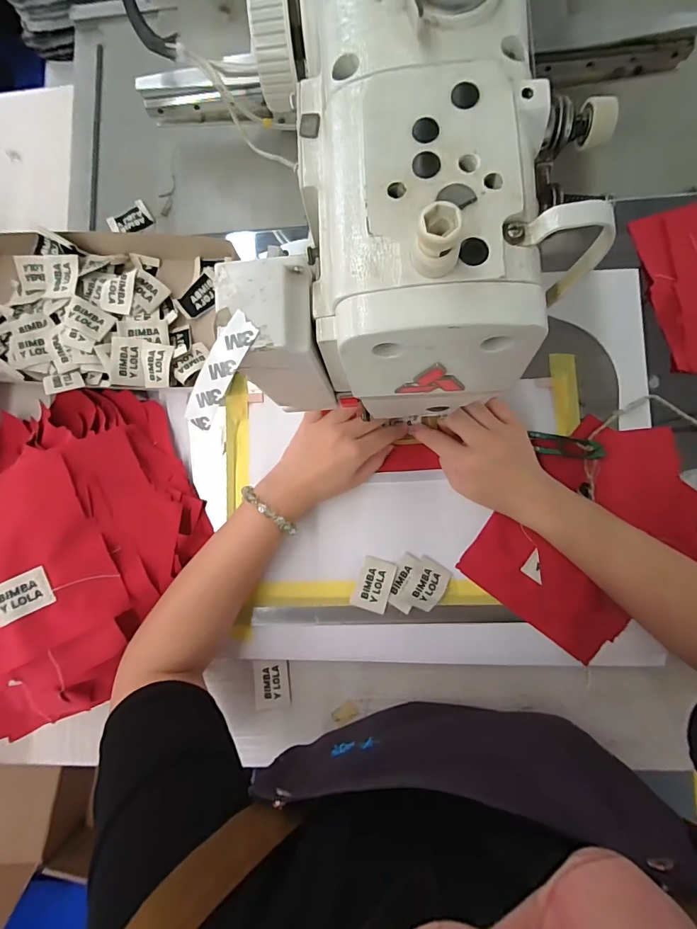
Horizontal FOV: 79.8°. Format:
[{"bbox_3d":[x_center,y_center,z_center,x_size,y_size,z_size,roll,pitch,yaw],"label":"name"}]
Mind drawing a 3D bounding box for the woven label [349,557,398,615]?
[{"bbox_3d":[0.026,0.119,0.413,0.034,0.004,0.051,16,85,6],"label":"woven label"}]

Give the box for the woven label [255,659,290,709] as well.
[{"bbox_3d":[-0.079,0.227,0.431,0.035,0.004,0.046,-4,81,-6],"label":"woven label"}]

